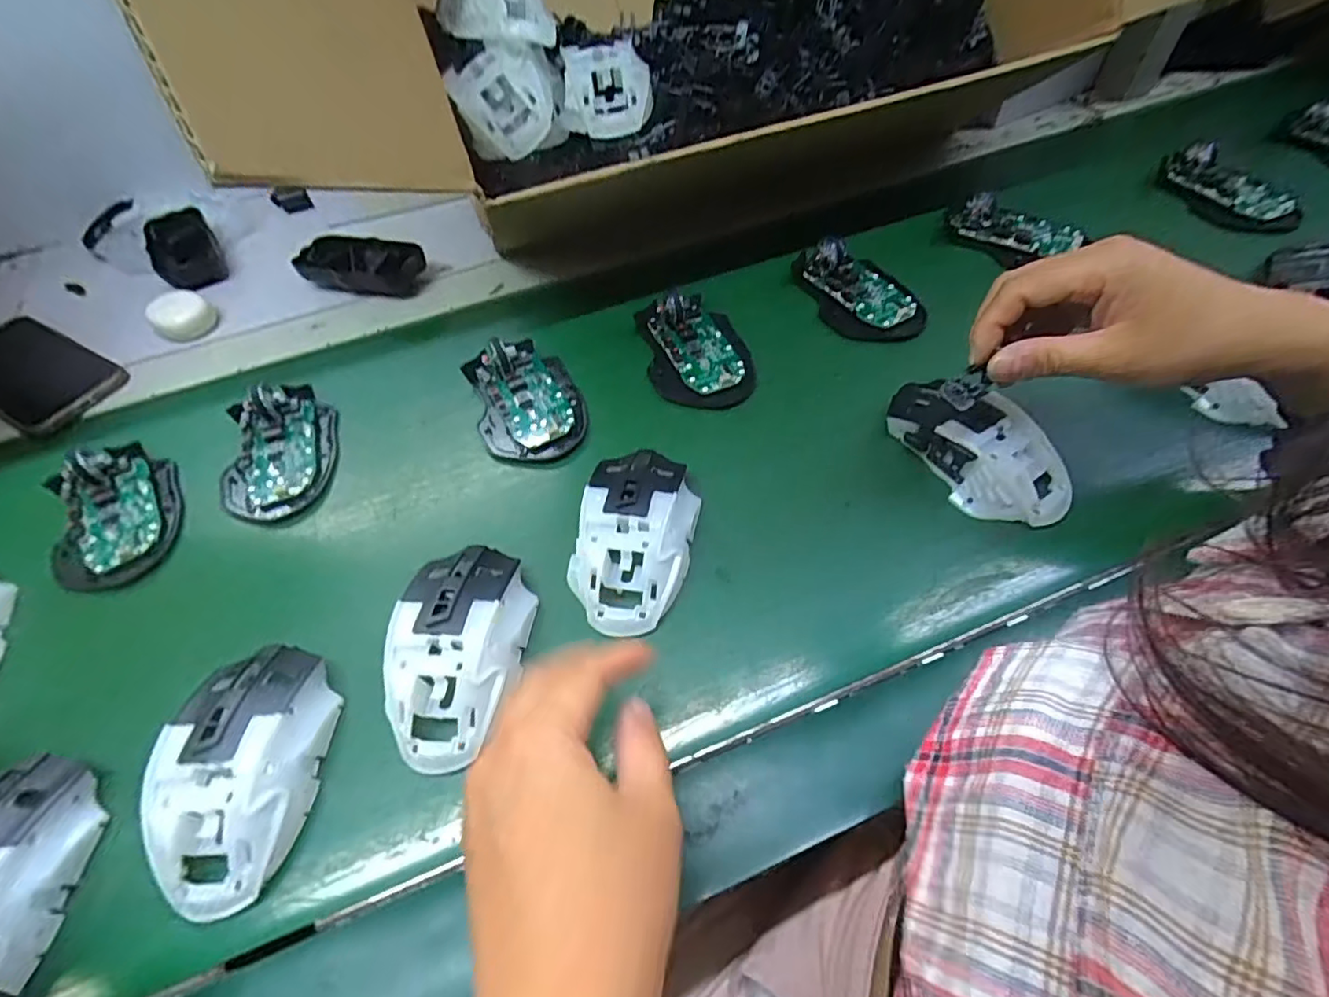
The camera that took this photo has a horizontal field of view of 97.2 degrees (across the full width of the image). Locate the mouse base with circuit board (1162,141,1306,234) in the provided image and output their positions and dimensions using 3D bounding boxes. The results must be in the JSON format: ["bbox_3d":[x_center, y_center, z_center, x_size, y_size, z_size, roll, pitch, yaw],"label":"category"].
[{"bbox_3d":[0.491,-0.271,0.510,0.053,0.035,0.110,-15,57,-5],"label":"mouse base with circuit board"}]

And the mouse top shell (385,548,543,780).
[{"bbox_3d":[-0.106,0.073,0.300,0.062,0.033,0.113,2,57,6],"label":"mouse top shell"}]

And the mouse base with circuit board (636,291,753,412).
[{"bbox_3d":[0.022,-0.112,0.427,0.072,0.024,0.106,-10,56,-2],"label":"mouse base with circuit board"}]

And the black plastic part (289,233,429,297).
[{"bbox_3d":[-0.264,-0.204,0.518,0.114,0.032,0.055,12,58,12],"label":"black plastic part"}]

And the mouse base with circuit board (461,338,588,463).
[{"bbox_3d":[-0.098,-0.073,0.410,0.071,0.027,0.107,-20,57,-9],"label":"mouse base with circuit board"}]

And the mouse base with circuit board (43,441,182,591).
[{"bbox_3d":[-0.358,0.003,0.374,0.071,0.023,0.114,-26,58,-13],"label":"mouse base with circuit board"}]

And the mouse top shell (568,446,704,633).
[{"bbox_3d":[-0.016,0.017,0.332,0.062,0.034,0.111,10,58,11],"label":"mouse top shell"}]

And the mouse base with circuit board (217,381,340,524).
[{"bbox_3d":[-0.266,-0.038,0.400,0.069,0.024,0.118,-14,57,-5],"label":"mouse base with circuit board"}]

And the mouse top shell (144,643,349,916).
[{"bbox_3d":[-0.197,0.124,0.275,0.064,0.037,0.116,-9,56,-1],"label":"mouse top shell"}]

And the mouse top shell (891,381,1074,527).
[{"bbox_3d":[0.187,-0.033,0.351,0.054,0.040,0.112,-32,58,-19],"label":"mouse top shell"}]

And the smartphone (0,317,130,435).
[{"bbox_3d":[-0.512,-0.103,0.475,0.159,0.011,0.078,24,61,19],"label":"smartphone"}]

